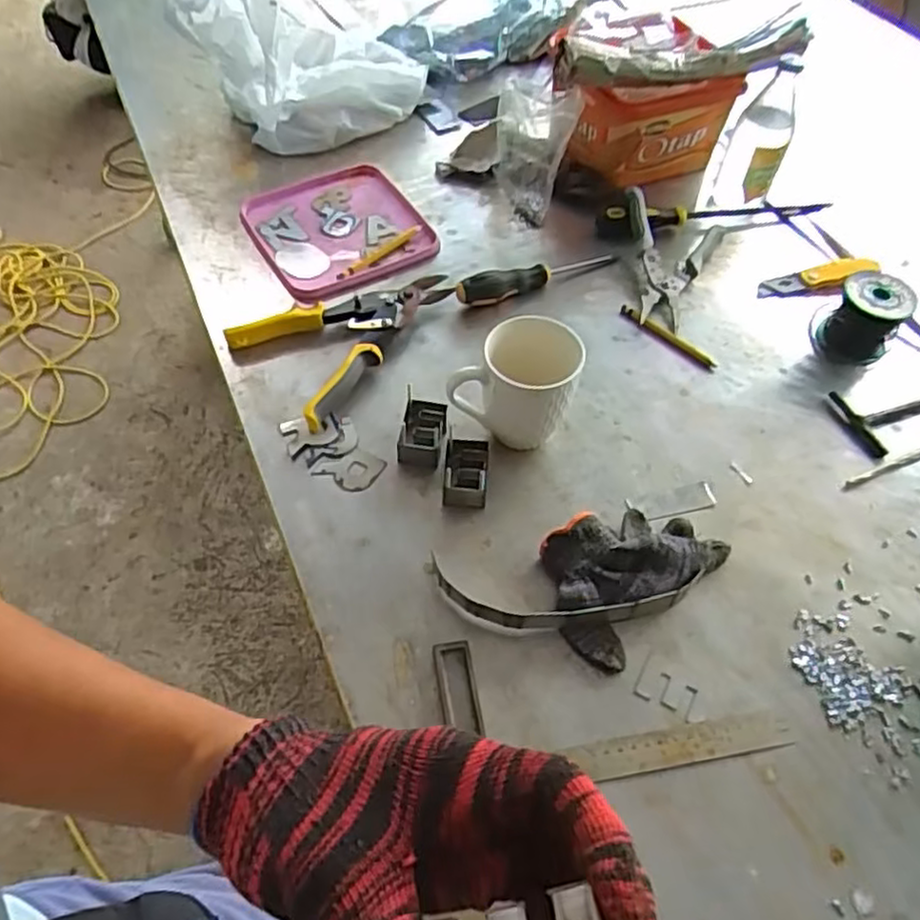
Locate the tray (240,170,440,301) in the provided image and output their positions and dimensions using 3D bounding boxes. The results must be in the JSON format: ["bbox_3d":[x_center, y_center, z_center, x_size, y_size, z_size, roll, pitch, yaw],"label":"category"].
[{"bbox_3d":[-0.142,-0.274,0.828,0.189,0.017,0.205,-29,61,-22],"label":"tray"}]

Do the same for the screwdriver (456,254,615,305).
[{"bbox_3d":[0.083,-0.207,0.775,0.194,0.032,0.032,-22,59,-17],"label":"screwdriver"}]

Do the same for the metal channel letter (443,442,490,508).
[{"bbox_3d":[0.005,0.010,0.619,0.036,0.035,0.058,5,55,0],"label":"metal channel letter"}]

